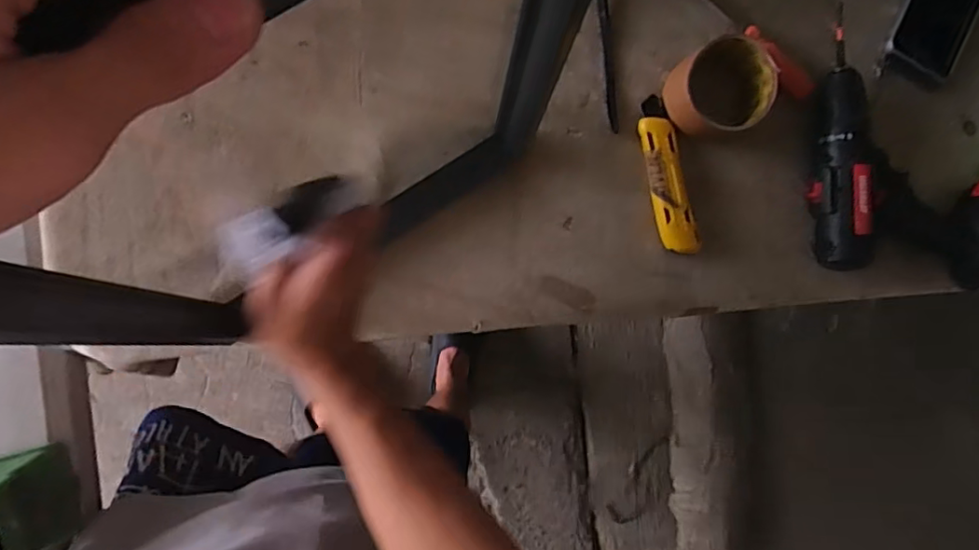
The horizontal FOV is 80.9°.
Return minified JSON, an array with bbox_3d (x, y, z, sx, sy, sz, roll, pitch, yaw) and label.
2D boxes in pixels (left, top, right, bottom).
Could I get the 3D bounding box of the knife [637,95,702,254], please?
[{"bbox_3d":[0.163,-0.091,0.527,0.036,0.013,0.145,-14,92,-9],"label":"knife"}]

